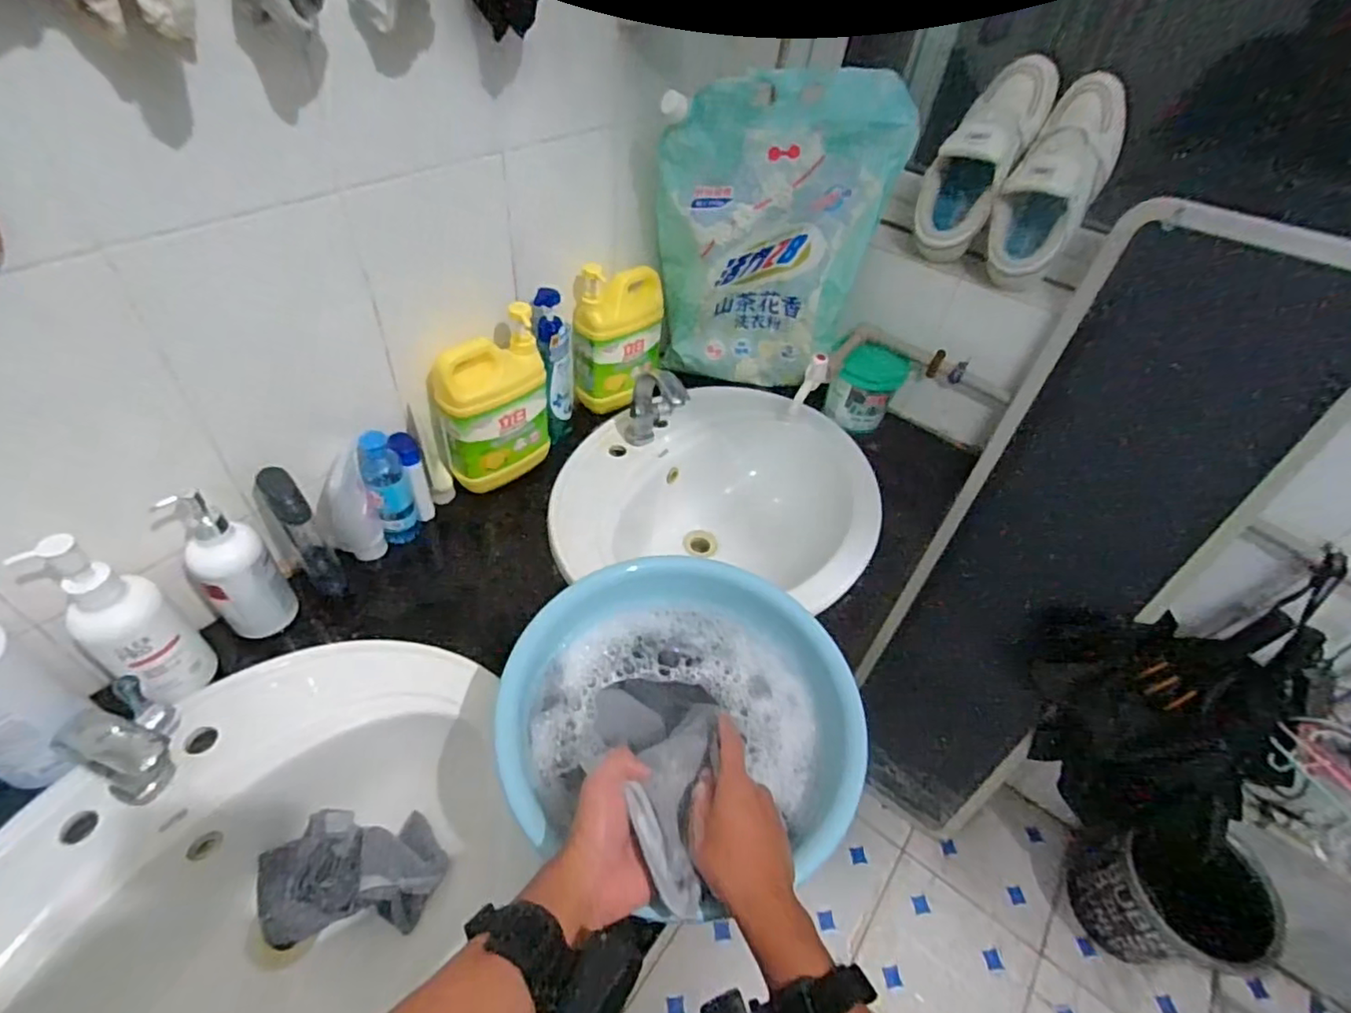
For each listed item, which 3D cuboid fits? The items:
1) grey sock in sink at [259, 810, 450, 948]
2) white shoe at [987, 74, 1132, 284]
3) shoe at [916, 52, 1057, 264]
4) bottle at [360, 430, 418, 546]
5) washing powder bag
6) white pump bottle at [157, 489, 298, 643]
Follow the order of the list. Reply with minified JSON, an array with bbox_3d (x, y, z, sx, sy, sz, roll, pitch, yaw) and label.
[{"bbox_3d":[-0.331,0.368,0.633,0.184,0.069,0.115,0,46,-8],"label":"grey sock in sink"},{"bbox_3d":[0.511,-0.438,0.826,0.109,0.263,0.118,29,17,19],"label":"white shoe"},{"bbox_3d":[0.425,-0.492,0.858,0.100,0.263,0.127,34,17,23],"label":"shoe"},{"bbox_3d":[-0.356,-0.015,0.773,0.045,0.162,0.045,-22,53,-26],"label":"bottle"},{"bbox_3d":[0.141,-0.394,0.959,0.344,0.448,0.095,4,46,-4],"label":"washing powder bag"},{"bbox_3d":[-0.466,0.061,0.648,0.061,0.182,0.069,36,52,25],"label":"white pump bottle"}]

